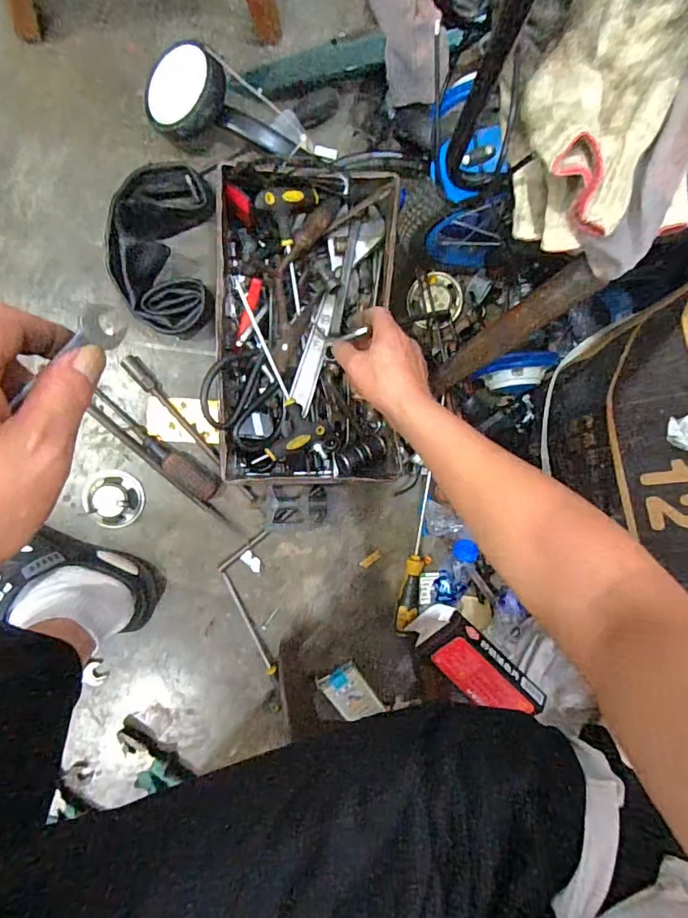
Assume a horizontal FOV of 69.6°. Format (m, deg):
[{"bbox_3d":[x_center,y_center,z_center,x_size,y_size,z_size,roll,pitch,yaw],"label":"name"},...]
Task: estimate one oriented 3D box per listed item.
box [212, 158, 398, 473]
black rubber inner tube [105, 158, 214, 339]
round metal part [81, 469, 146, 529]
[{"bbox_3d":[-0.042,-0.157,0.621,0.214,0.112,0.366,-2,94,-7],"label":"box"},{"bbox_3d":[-0.225,-0.260,0.611,0.122,0.078,0.208,1,94,-7],"label":"black rubber inner tube"},{"bbox_3d":[-0.303,0.052,0.643,0.077,0.026,0.070,22,91,-8],"label":"round metal part"}]

